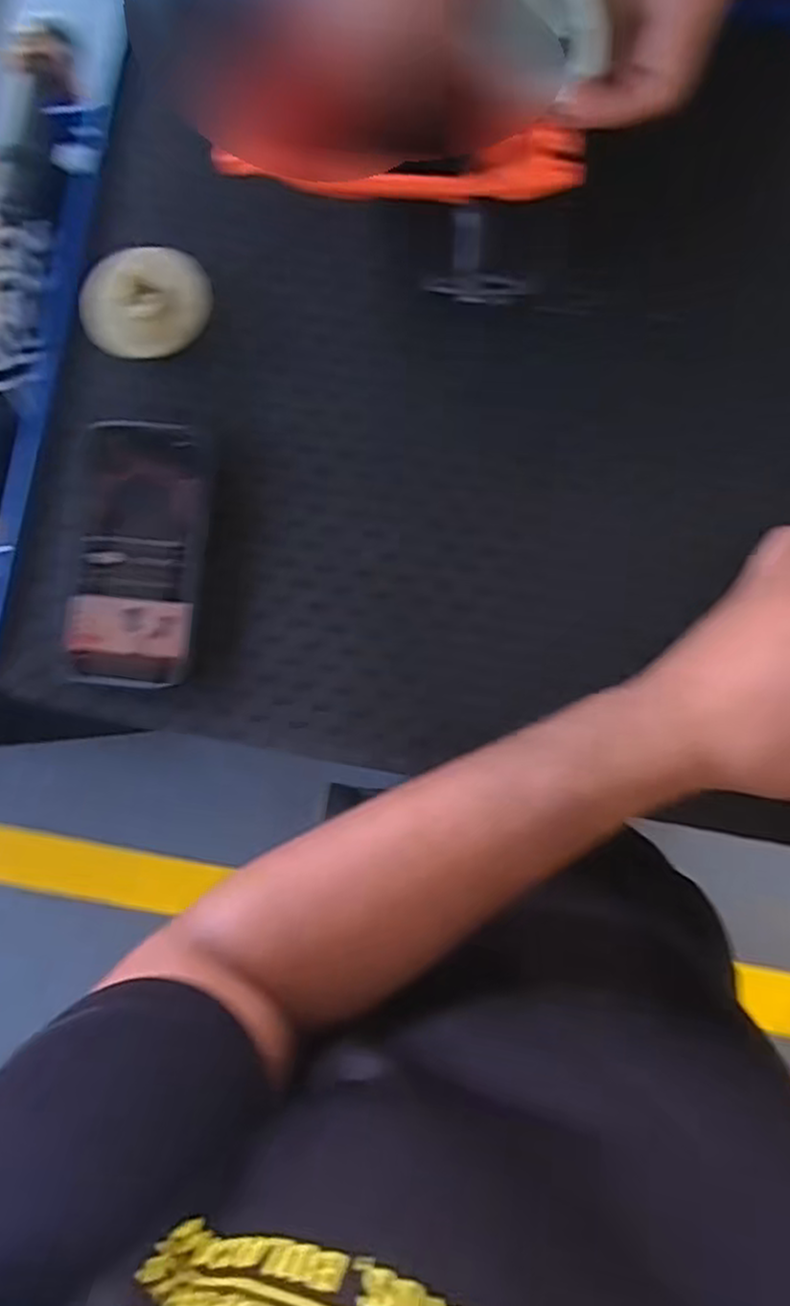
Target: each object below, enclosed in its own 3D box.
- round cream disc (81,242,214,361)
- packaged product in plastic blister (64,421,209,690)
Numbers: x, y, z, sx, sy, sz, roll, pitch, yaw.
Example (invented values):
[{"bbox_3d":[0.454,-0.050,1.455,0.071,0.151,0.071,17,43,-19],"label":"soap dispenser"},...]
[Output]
[{"bbox_3d":[-0.142,-0.200,0.415,0.070,0.023,0.054,-7,85,4],"label":"round cream disc"},{"bbox_3d":[-0.148,-0.058,0.411,0.074,0.019,0.151,6,86,5],"label":"packaged product in plastic blister"}]

